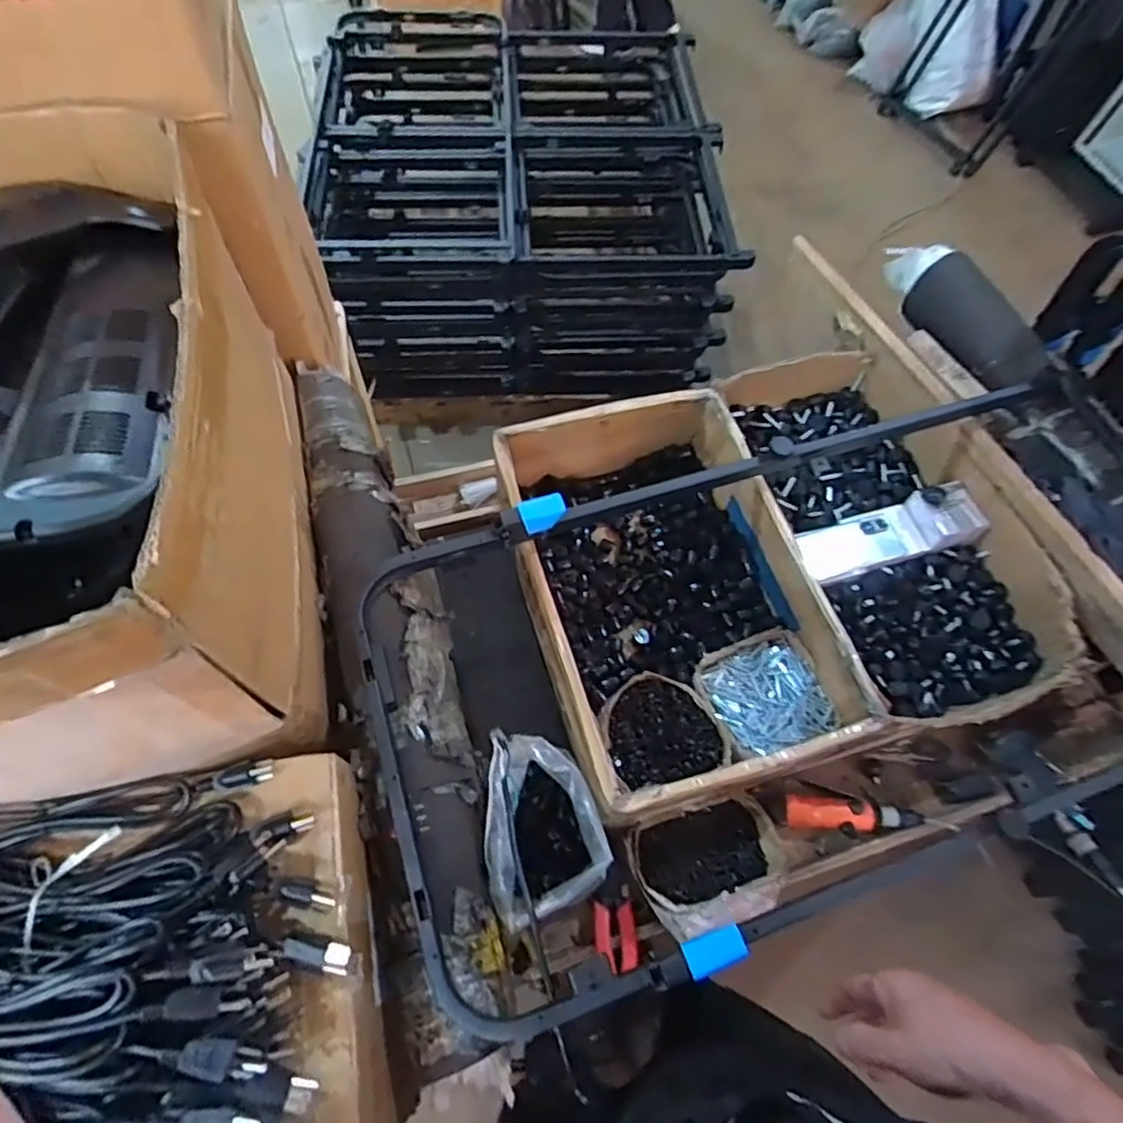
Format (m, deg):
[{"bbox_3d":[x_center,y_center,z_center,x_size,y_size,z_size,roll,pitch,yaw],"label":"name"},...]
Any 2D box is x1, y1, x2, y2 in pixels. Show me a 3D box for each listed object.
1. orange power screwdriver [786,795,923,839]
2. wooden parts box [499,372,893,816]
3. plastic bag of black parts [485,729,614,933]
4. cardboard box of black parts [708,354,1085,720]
[{"bbox_3d":[0.391,0.342,0.883,0.178,0.053,0.045,5,63,1],"label":"orange power screwdriver"},{"bbox_3d":[0.135,0.038,0.886,0.342,0.170,0.516,-13,64,-8],"label":"wooden parts box"},{"bbox_3d":[-0.028,0.288,0.734,0.126,0.127,0.182,-17,65,-10],"label":"plastic bag of black parts"},{"bbox_3d":[0.482,-0.071,0.975,0.281,0.125,0.602,-16,64,-9],"label":"cardboard box of black parts"}]

